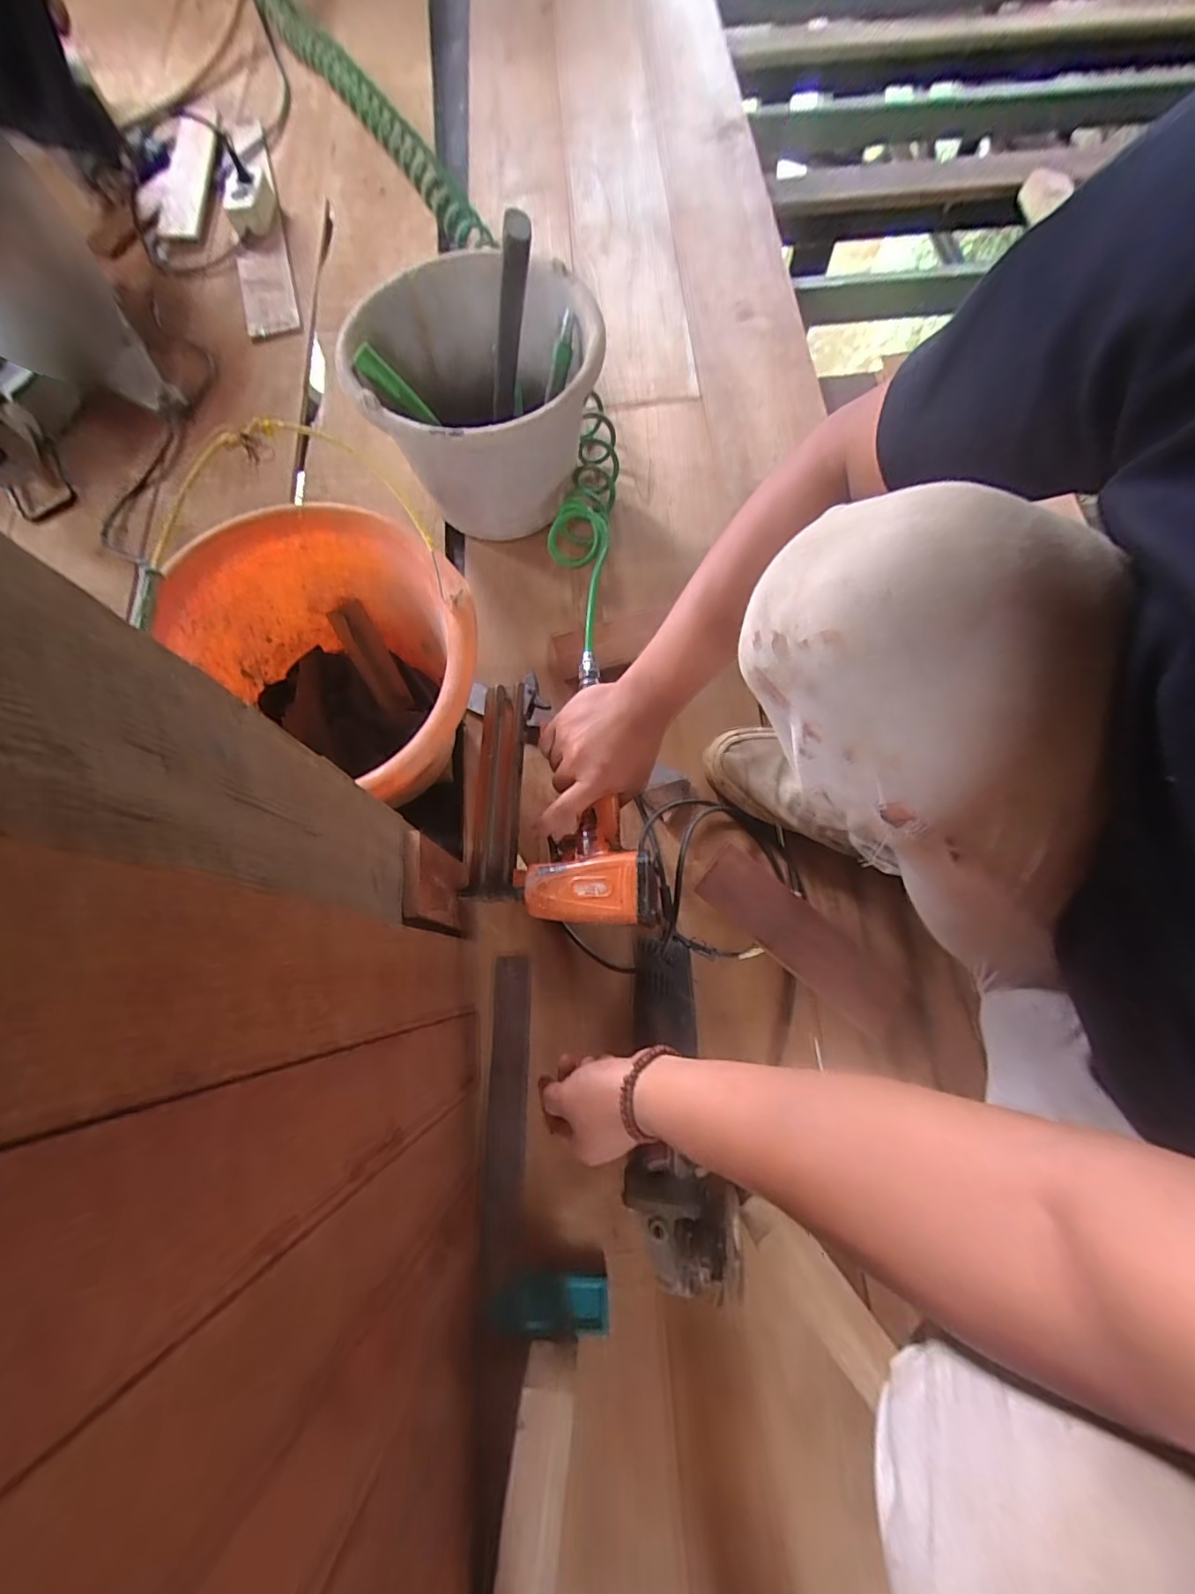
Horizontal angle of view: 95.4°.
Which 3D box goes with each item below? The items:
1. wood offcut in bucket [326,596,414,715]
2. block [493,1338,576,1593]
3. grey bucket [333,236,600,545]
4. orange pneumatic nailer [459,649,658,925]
[{"bbox_3d":[-0.245,-0.149,0.591,0.038,0.023,0.119,-30,113,-9],"label":"wood offcut in bucket"},{"bbox_3d":[-0.050,0.541,0.393,0.041,0.076,0.202,7,72,2],"label":"block"},{"bbox_3d":[-0.137,-0.473,0.670,0.269,0.201,0.292,0,71,0],"label":"grey bucket"},{"bbox_3d":[-0.043,-0.002,0.490,0.160,0.064,0.237,-4,71,-1],"label":"orange pneumatic nailer"}]

